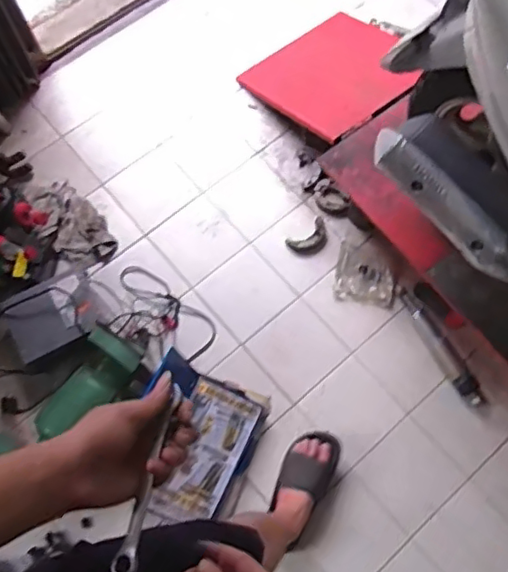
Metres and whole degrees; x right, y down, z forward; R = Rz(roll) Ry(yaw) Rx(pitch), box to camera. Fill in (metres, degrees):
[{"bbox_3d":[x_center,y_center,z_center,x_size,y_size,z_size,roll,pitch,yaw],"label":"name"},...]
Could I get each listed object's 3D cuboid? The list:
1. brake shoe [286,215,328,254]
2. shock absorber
[{"bbox_3d":[0.155,-0.126,1.622,0.118,0.020,0.079,-33,74,-12],"label":"brake shoe"},{"bbox_3d":[0.473,0.153,1.515,0.054,0.036,0.344,-29,73,-11],"label":"shock absorber"}]

